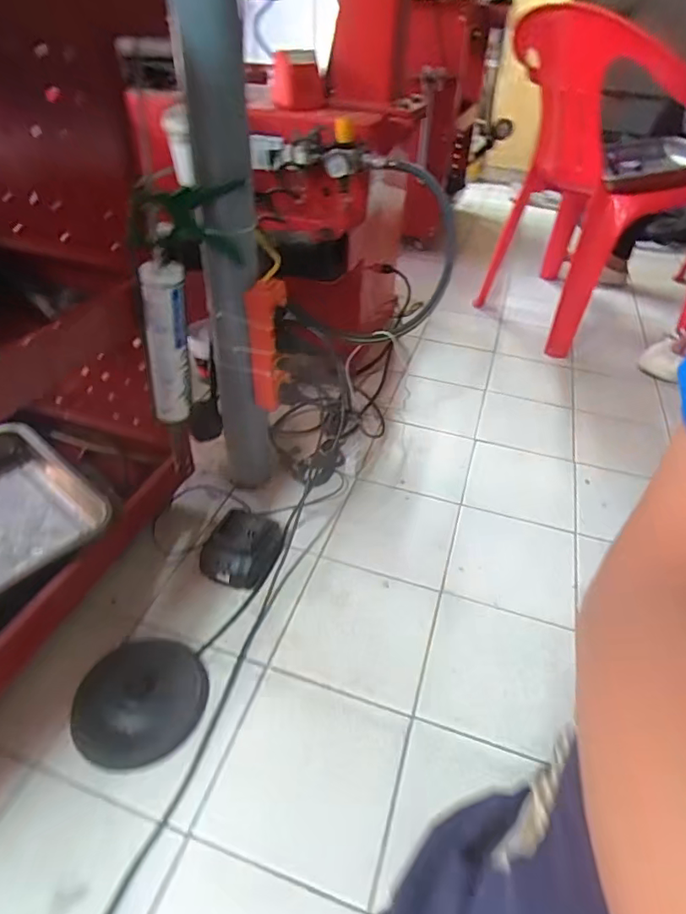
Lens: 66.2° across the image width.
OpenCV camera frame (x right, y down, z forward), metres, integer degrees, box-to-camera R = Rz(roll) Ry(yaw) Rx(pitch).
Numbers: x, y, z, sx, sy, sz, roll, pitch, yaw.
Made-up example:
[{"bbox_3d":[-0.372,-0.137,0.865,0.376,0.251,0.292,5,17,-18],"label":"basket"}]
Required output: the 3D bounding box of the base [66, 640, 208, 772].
[{"bbox_3d":[-0.243,0.291,0.638,0.151,0.036,0.137,-23,48,-26],"label":"base"}]

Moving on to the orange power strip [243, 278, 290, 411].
[{"bbox_3d":[-0.111,-0.163,0.792,0.053,0.204,0.050,6,40,2],"label":"orange power strip"}]

